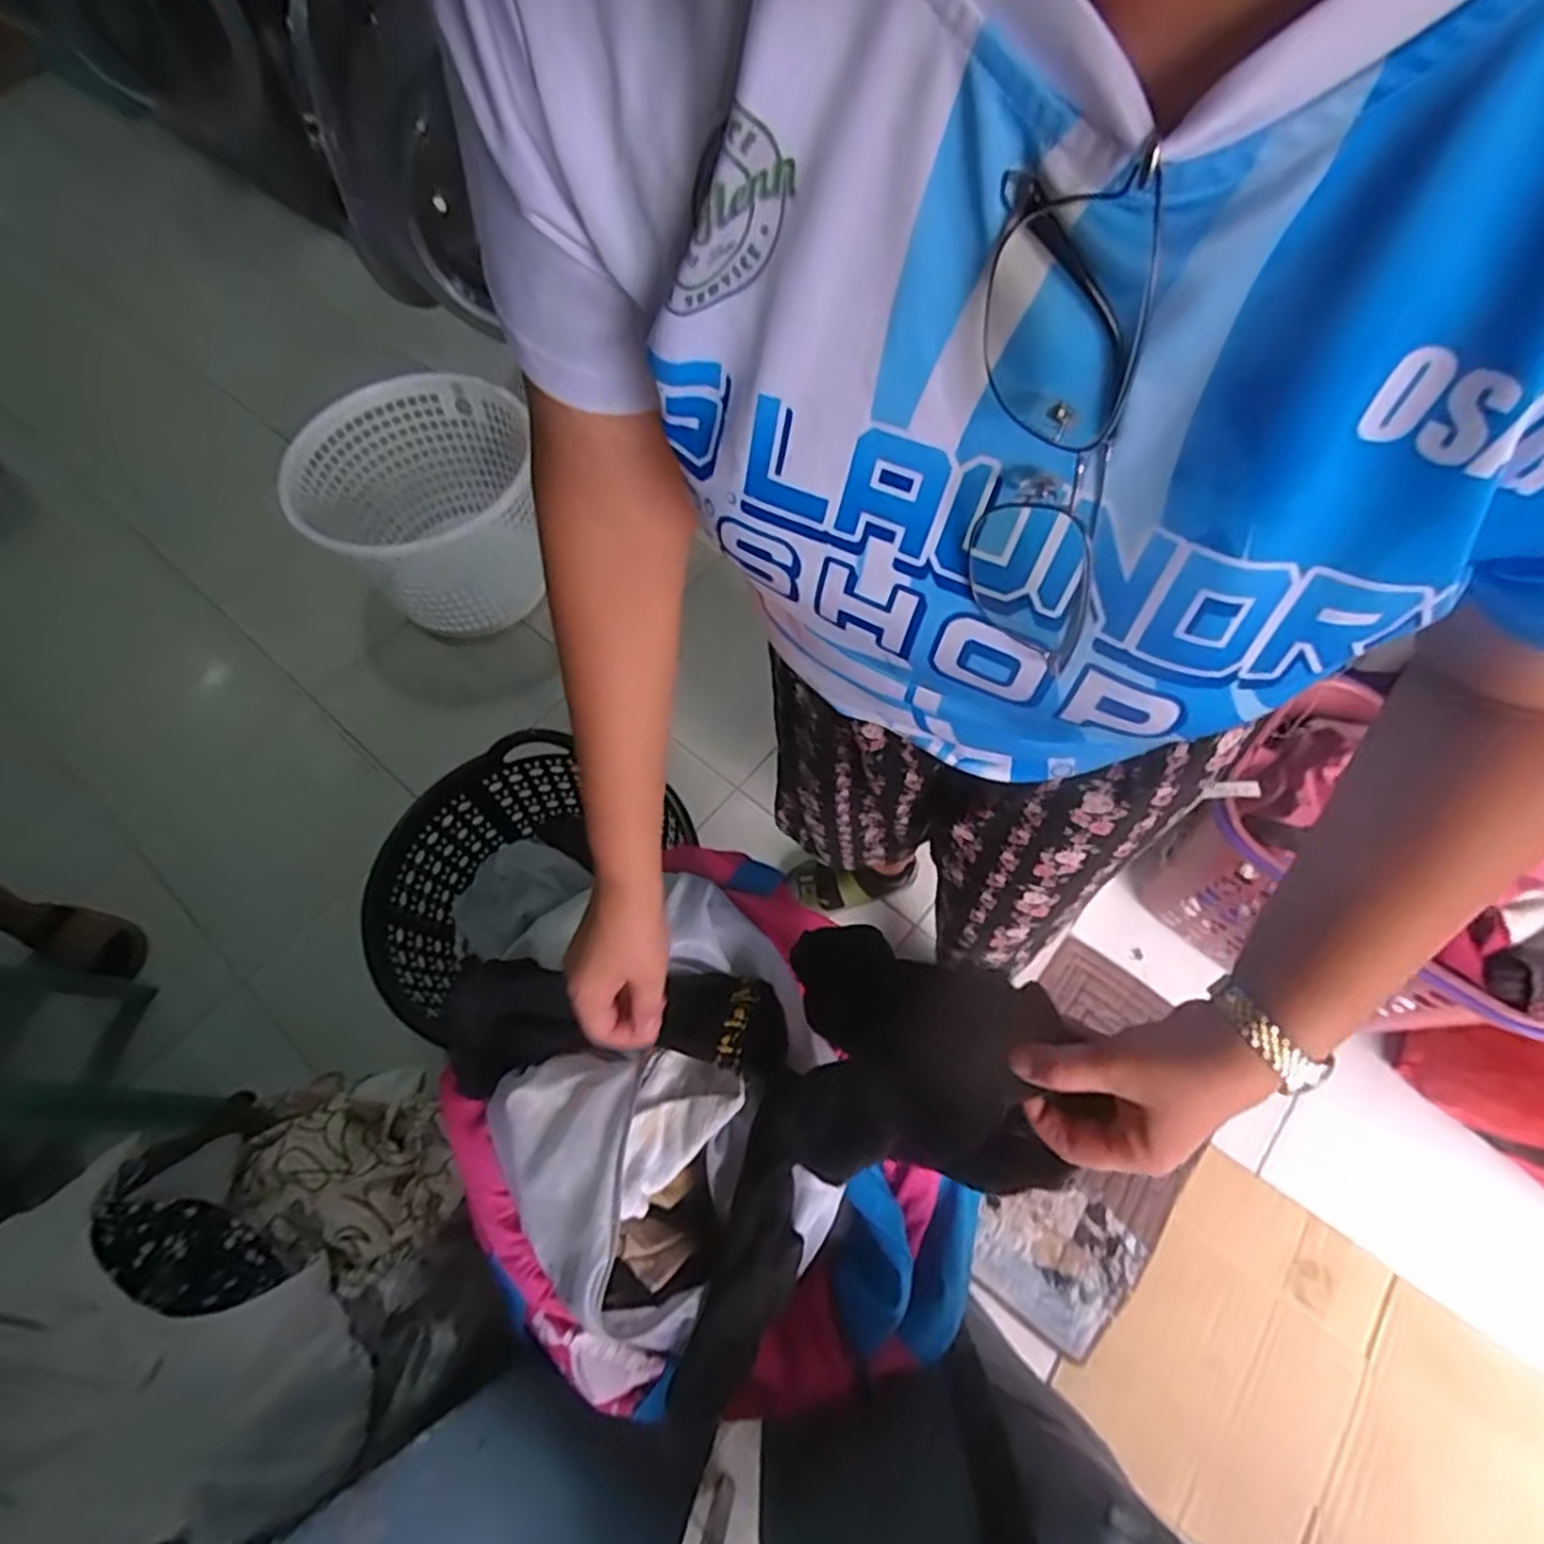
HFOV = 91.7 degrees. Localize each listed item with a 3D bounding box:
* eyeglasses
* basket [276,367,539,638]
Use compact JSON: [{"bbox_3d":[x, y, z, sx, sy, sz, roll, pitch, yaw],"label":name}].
[{"bbox_3d":[0.078,-0.086,0.213,0.040,0.141,0.027,4,47,13],"label":"eyeglasses"},{"bbox_3d":[-0.661,-0.512,1.462,0.405,0.297,0.393,-14,63,-5],"label":"basket"}]

